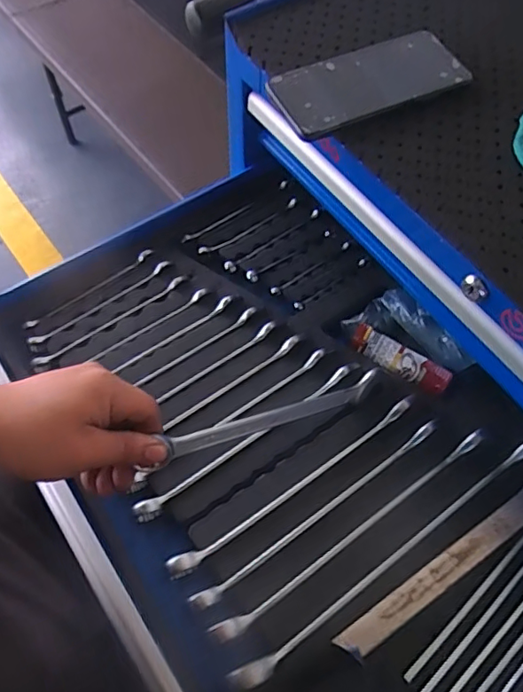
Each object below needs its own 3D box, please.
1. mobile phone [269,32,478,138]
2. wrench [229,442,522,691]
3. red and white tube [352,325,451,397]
[{"bbox_3d":[0.090,-0.223,0.449,0.156,0.008,0.074,-21,63,-15],"label":"mobile phone"},{"bbox_3d":[0.108,0.161,0.420,0.305,0.035,0.015,-30,66,-19],"label":"wrench"},{"bbox_3d":[0.132,0.013,0.517,0.097,0.018,0.022,32,62,14],"label":"red and white tube"}]

